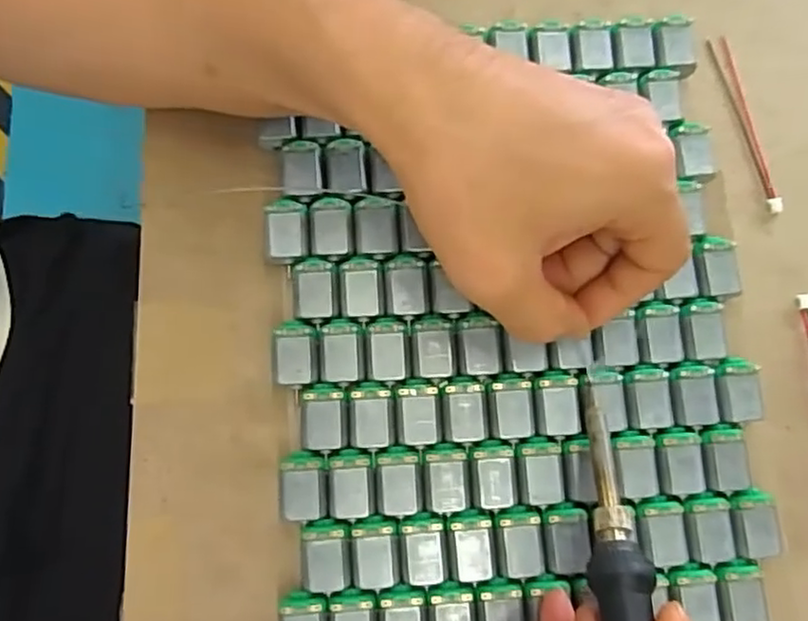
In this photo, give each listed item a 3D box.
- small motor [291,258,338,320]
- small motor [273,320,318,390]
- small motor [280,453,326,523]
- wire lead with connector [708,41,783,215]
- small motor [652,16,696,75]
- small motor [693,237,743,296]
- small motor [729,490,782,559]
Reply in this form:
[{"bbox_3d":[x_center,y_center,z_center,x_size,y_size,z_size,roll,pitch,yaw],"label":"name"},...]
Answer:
[{"bbox_3d":[-0.038,-0.007,0.294,0.019,0.019,0.026,-3,80,-2],"label":"small motor"},{"bbox_3d":[-0.046,0.020,0.288,0.018,0.018,0.027,0,80,-1],"label":"small motor"},{"bbox_3d":[-0.040,0.072,0.276,0.018,0.016,0.027,0,80,-1],"label":"small motor"},{"bbox_3d":[0.164,-0.089,0.318,0.011,0.004,0.090,-14,80,-4],"label":"wire lead with connector"},{"bbox_3d":[0.126,-0.123,0.317,0.019,0.016,0.025,-5,80,-2],"label":"small motor"},{"bbox_3d":[0.136,-0.018,0.298,0.019,0.016,0.026,-3,80,-2],"label":"small motor"},{"bbox_3d":[0.143,0.088,0.278,0.020,0.014,0.026,-2,80,-2],"label":"small motor"}]

